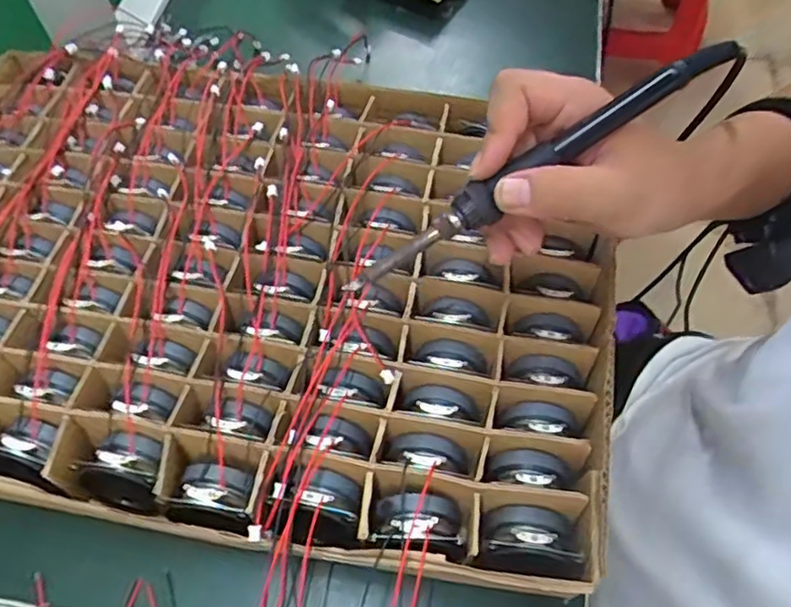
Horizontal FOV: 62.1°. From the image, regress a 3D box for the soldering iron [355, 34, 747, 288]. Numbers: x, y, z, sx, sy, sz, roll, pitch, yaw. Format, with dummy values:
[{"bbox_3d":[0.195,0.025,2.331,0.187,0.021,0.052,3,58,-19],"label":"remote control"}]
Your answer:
[{"bbox_3d":[0.070,-0.061,0.313,0.202,0.023,0.020,-30,60,10],"label":"soldering iron"}]

